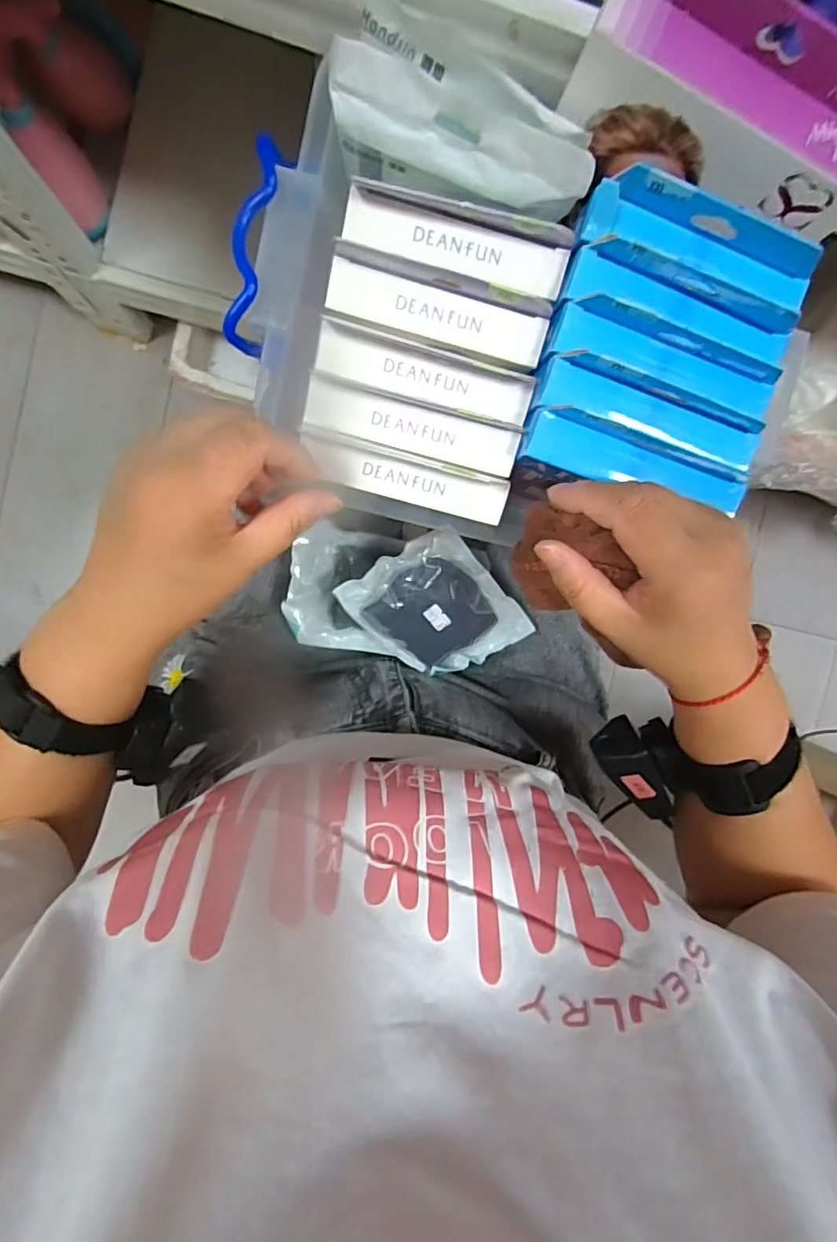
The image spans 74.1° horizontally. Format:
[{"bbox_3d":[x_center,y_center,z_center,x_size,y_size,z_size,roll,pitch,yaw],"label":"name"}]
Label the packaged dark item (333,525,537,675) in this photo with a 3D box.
[{"bbox_3d":[0.018,-0.005,0.422,0.095,0.020,0.134,-42,125,7],"label":"packaged dark item"}]

